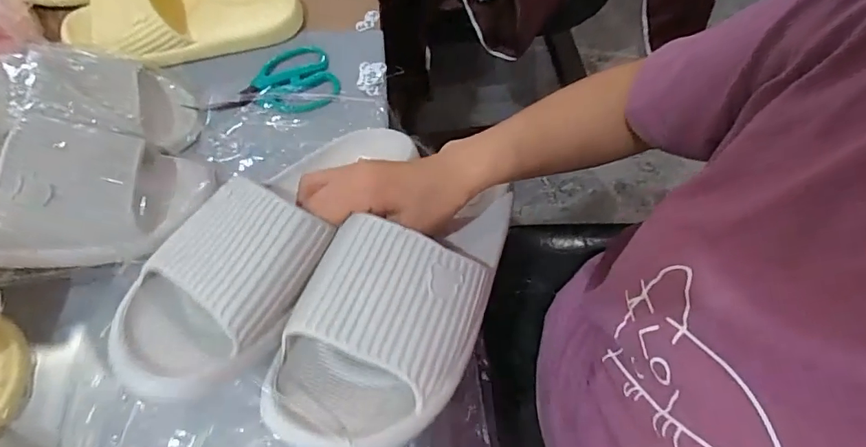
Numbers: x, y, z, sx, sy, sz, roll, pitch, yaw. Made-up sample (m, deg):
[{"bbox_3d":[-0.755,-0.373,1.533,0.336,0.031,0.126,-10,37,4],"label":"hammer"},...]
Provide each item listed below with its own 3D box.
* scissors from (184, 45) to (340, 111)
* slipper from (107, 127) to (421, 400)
[{"bbox_3d":[-0.174,-0.144,0.500,0.143,0.006,0.084,-17,66,-8],"label":"scissors"},{"bbox_3d":[-0.109,-0.011,0.347,0.102,0.066,0.273,21,49,9],"label":"slipper"}]

